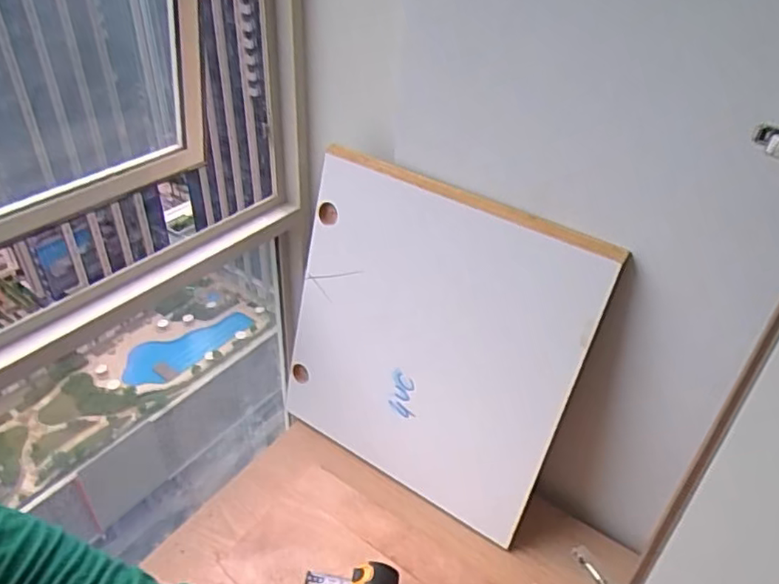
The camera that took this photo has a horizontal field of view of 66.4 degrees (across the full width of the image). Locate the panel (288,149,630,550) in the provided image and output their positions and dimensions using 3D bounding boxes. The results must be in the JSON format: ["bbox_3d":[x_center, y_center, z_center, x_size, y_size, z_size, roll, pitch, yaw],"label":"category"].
[{"bbox_3d":[0.043,0.081,0.863,0.442,0.465,0.015,26,27,28],"label":"panel"}]

